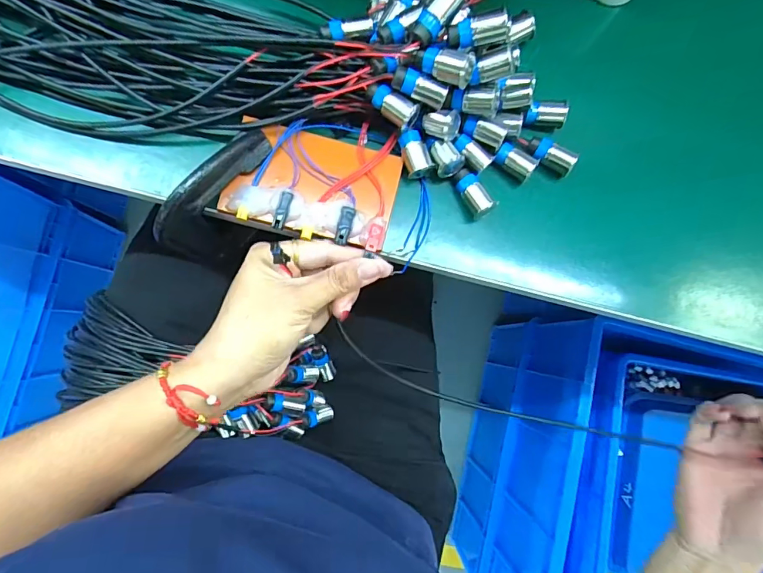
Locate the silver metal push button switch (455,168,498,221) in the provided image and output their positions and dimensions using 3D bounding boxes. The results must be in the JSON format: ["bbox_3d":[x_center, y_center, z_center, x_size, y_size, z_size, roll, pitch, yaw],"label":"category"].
[{"bbox_3d":[0.066,-0.067,0.327,0.019,0.021,0.035,-36,89,-7],"label":"silver metal push button switch"}]

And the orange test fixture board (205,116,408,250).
[{"bbox_3d":[-0.048,-0.071,0.312,0.116,0.011,0.073,11,84,-4],"label":"orange test fixture board"}]

